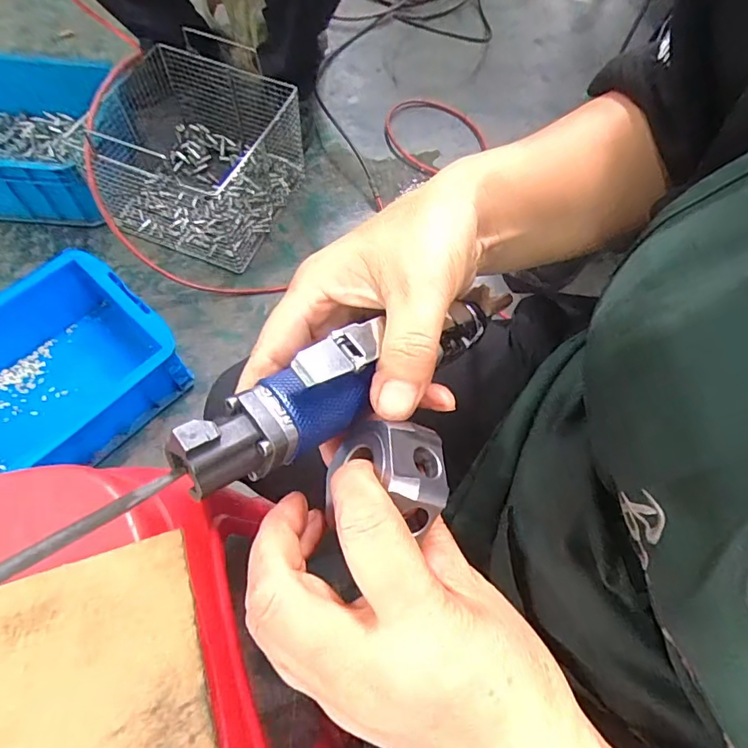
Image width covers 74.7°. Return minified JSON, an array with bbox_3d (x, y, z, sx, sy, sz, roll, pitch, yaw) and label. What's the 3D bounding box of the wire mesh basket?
[{"bbox_3d":[-0.343,-0.419,0.953,0.345,0.195,0.332,14,65,4],"label":"wire mesh basket"}]

